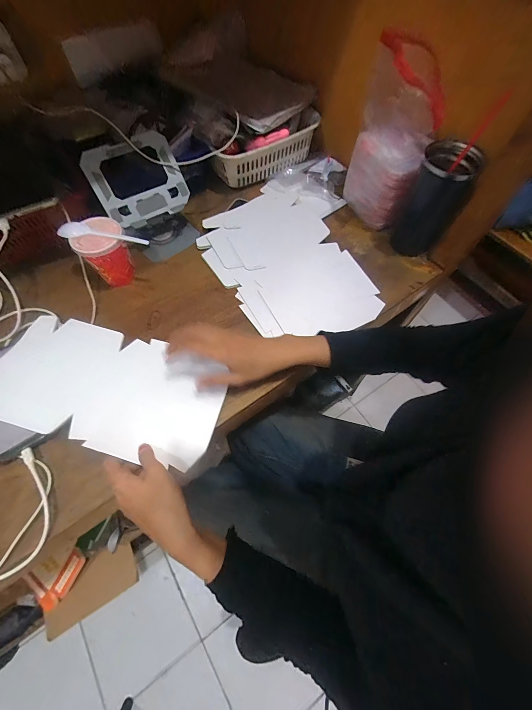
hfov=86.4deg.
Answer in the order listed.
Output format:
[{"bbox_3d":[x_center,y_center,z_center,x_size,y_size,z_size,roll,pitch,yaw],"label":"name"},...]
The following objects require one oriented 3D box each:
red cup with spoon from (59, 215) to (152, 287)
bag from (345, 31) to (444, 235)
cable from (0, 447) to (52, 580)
[{"bbox_3d":[-0.252,-0.160,0.469,0.117,0.089,0.079,37,69,17],"label":"red cup with spoon"},{"bbox_3d":[0.201,-0.336,0.478,0.122,0.220,0.114,22,65,11],"label":"bag"},{"bbox_3d":[-0.333,0.195,0.339,0.132,0.013,0.134,-15,64,-7],"label":"cable"}]

